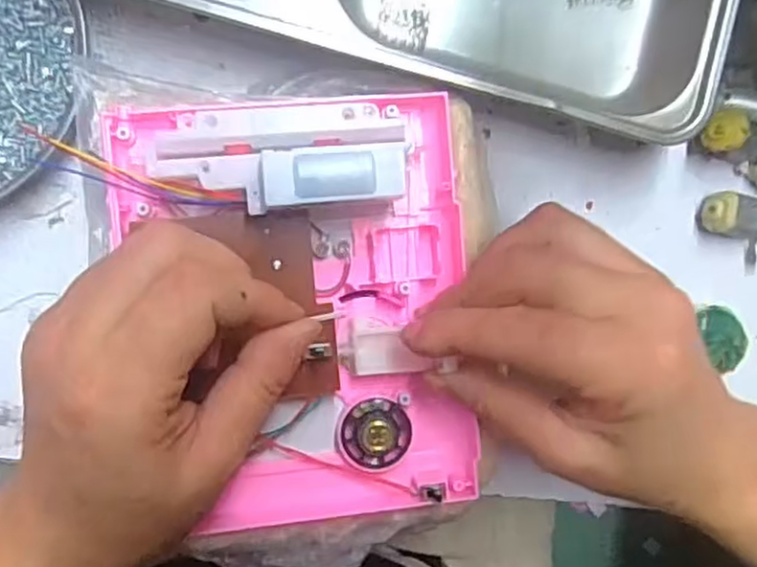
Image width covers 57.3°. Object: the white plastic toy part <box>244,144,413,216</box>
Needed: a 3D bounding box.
[{"bbox_3d":[-0.019,-0.038,0.245,0.055,0.017,0.021,-7,95,-7],"label":"white plastic toy part"}]

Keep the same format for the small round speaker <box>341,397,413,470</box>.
[{"bbox_3d":[0.000,0.061,0.277,0.027,0.010,0.028,-1,95,-8],"label":"small round speaker"}]

